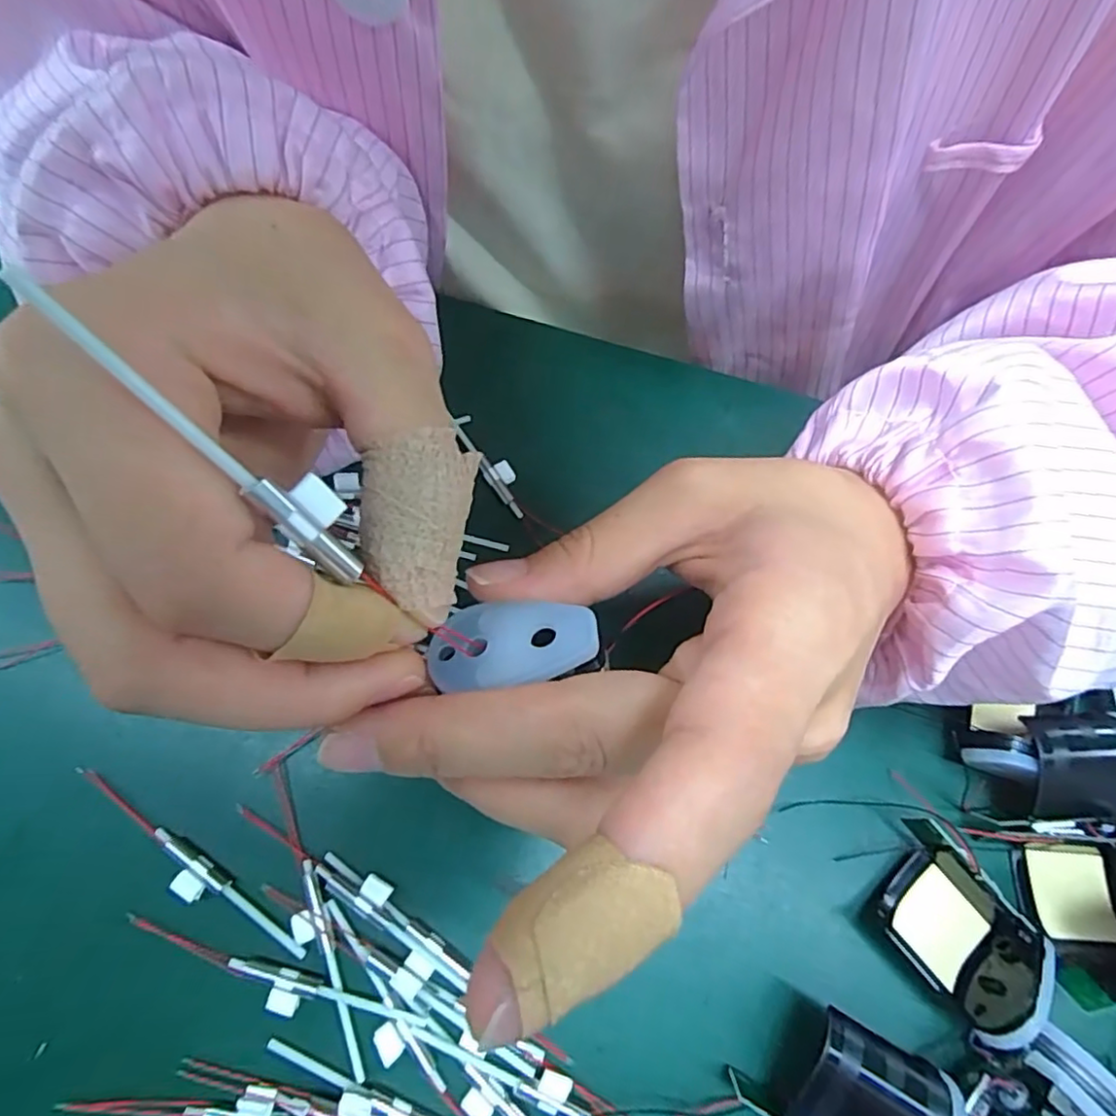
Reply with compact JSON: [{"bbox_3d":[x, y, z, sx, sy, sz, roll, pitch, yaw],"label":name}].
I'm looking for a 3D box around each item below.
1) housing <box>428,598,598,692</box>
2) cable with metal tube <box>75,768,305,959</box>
[{"bbox_3d":[-0.010,0.017,0.130,0.034,0.009,0.017,-4,69,-4],"label":"housing"},{"bbox_3d":[-0.115,0.094,0.189,0.091,0.004,0.010,33,71,10],"label":"cable with metal tube"}]

